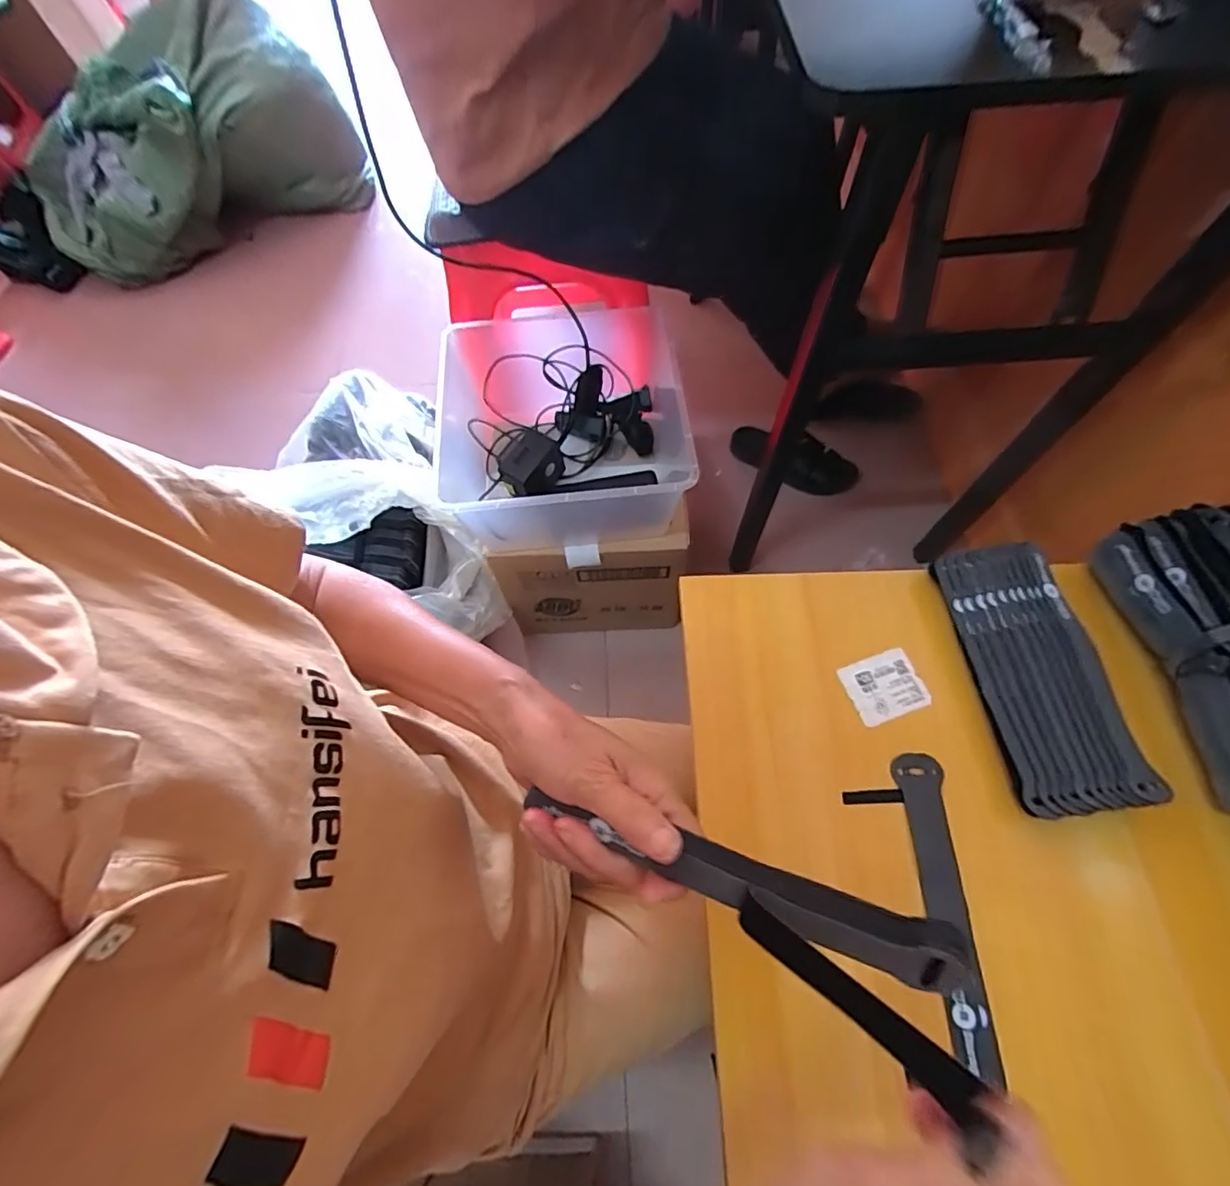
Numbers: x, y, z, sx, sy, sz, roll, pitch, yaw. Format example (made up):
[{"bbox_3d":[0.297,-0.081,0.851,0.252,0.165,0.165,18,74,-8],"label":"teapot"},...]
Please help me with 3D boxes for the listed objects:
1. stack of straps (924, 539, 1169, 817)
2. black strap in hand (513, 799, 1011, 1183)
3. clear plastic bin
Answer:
[{"bbox_3d":[0.317,0.059,0.420,0.084,0.034,0.198,-6,64,0],"label":"stack of straps"},{"bbox_3d":[0.051,0.133,0.244,0.201,0.026,0.056,20,67,26],"label":"black strap in hand"},{"bbox_3d":[-0.069,-0.216,0.759,0.318,0.146,0.318,-2,64,2],"label":"clear plastic bin"}]

